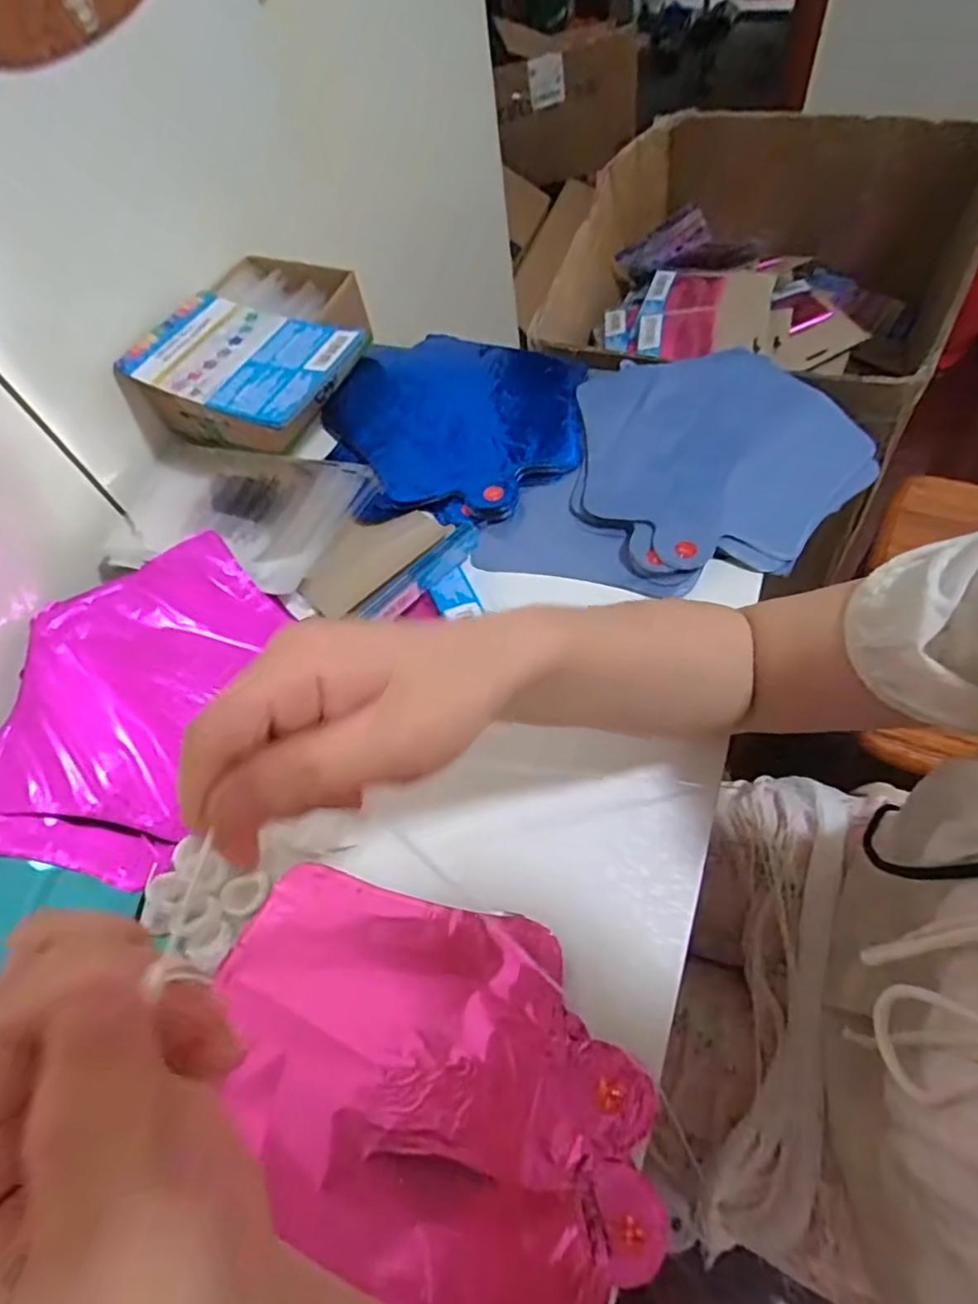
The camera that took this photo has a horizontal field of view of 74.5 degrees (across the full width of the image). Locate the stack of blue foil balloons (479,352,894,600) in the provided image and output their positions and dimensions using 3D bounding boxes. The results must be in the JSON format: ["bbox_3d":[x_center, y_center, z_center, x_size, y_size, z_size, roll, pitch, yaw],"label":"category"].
[{"bbox_3d":[0.166,-0.150,0.517,0.239,0.028,0.297,22,63,16],"label":"stack of blue foil balloons"}]

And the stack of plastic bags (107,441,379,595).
[{"bbox_3d":[-0.225,-0.119,0.549,0.230,0.022,0.139,9,59,21],"label":"stack of plastic bags"}]

